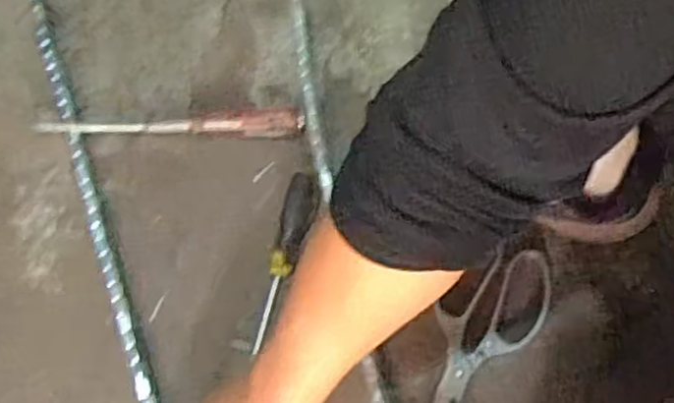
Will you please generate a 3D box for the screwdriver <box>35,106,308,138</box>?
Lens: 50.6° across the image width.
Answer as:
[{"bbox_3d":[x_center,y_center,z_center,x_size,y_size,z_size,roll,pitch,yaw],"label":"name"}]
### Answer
[{"bbox_3d":[-0.157,-0.078,0.670,0.251,0.023,0.031,2,69,3],"label":"screwdriver"}]

